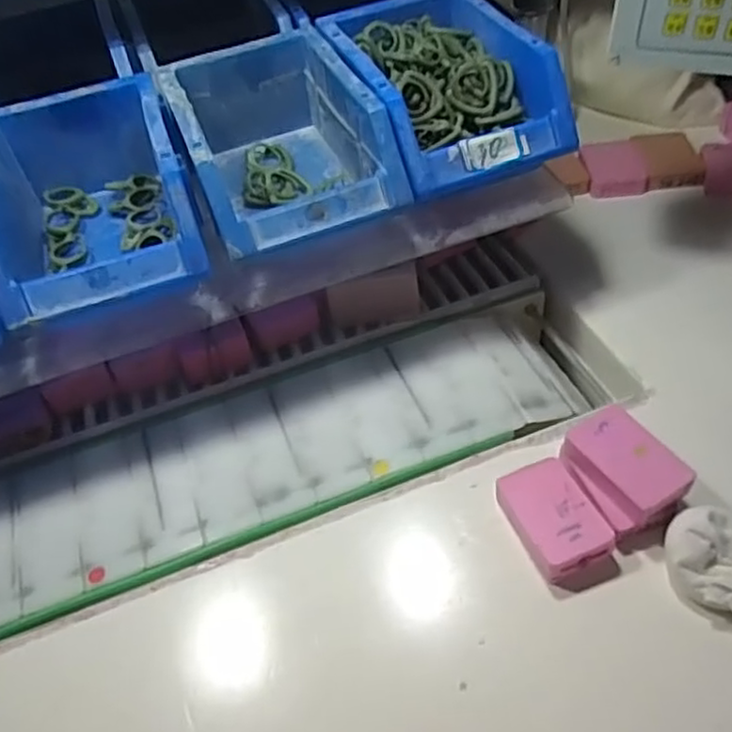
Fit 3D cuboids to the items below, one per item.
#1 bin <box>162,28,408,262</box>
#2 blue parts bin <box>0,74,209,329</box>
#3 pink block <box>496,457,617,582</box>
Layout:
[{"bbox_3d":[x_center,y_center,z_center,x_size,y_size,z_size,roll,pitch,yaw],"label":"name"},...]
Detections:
[{"bbox_3d":[-0.059,-0.149,0.476,0.122,0.074,0.167,-20,49,-11],"label":"bin"},{"bbox_3d":[-0.179,-0.106,0.454,0.122,0.075,0.172,-19,48,-10],"label":"blue parts bin"},{"bbox_3d":[0.113,0.092,0.421,0.047,0.022,0.070,-16,49,-8],"label":"pink block"}]

